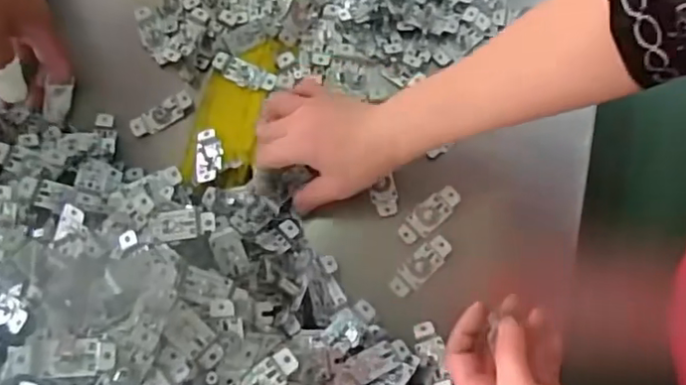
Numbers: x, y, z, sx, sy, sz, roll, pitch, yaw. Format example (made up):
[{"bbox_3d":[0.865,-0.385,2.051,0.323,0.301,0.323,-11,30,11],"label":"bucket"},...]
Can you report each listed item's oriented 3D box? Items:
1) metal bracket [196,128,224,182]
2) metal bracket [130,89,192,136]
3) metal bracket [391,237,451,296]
[{"bbox_3d":[-0.126,-0.036,0.552,0.023,0.010,0.059,-5,57,-1],"label":"metal bracket"},{"bbox_3d":[-0.175,-0.075,0.571,0.062,0.020,0.022,-31,76,-6],"label":"metal bracket"},{"bbox_3d":[0.068,0.065,0.519,0.063,0.012,0.023,-41,77,-8],"label":"metal bracket"}]

